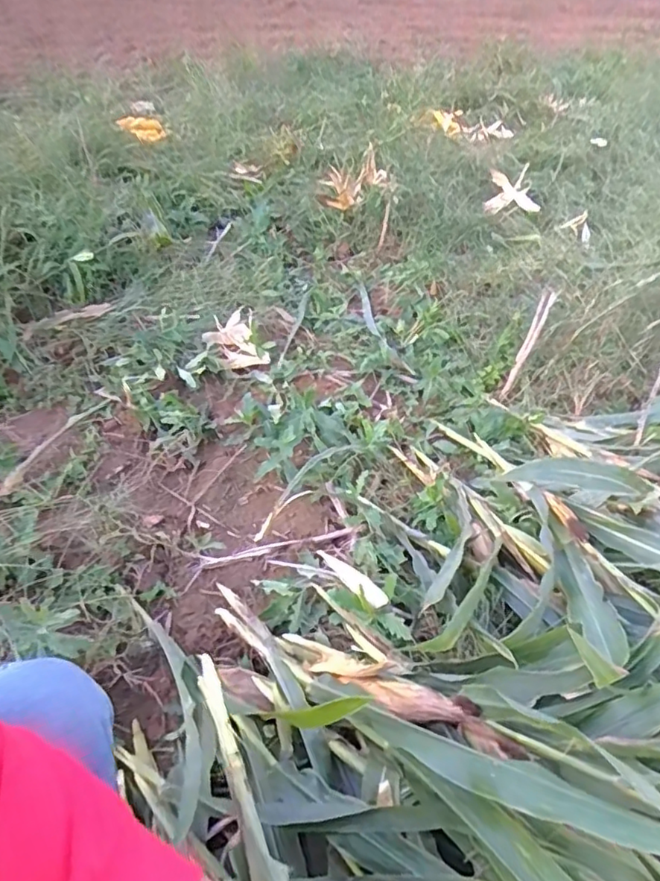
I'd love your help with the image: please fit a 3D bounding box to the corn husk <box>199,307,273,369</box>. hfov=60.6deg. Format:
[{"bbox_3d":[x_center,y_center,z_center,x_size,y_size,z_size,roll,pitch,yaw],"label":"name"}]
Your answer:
[{"bbox_3d":[-0.287,-0.299,1.671,0.171,0.059,0.219,-14,45,-21],"label":"corn husk"}]

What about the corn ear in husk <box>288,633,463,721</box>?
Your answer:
[{"bbox_3d":[0.038,0.348,0.846,0.335,0.073,0.061,6,35,45],"label":"corn ear in husk"}]

